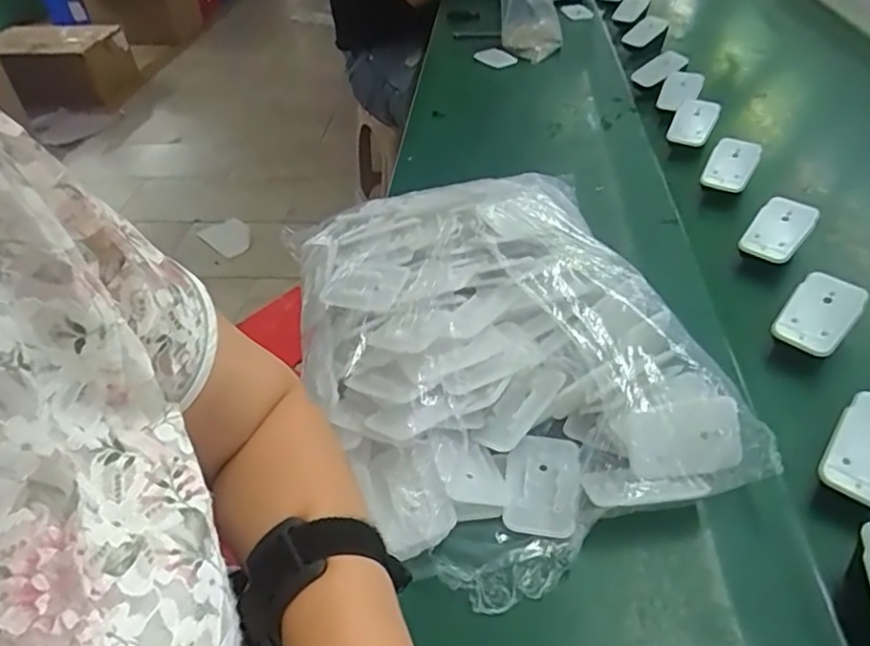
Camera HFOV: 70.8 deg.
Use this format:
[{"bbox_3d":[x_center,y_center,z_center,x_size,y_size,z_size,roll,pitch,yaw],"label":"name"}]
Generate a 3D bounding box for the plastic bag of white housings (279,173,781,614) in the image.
[{"bbox_3d":[0.024,0.008,0.443,0.247,0.092,0.332,-15,42,-11],"label":"plastic bag of white housings"}]

